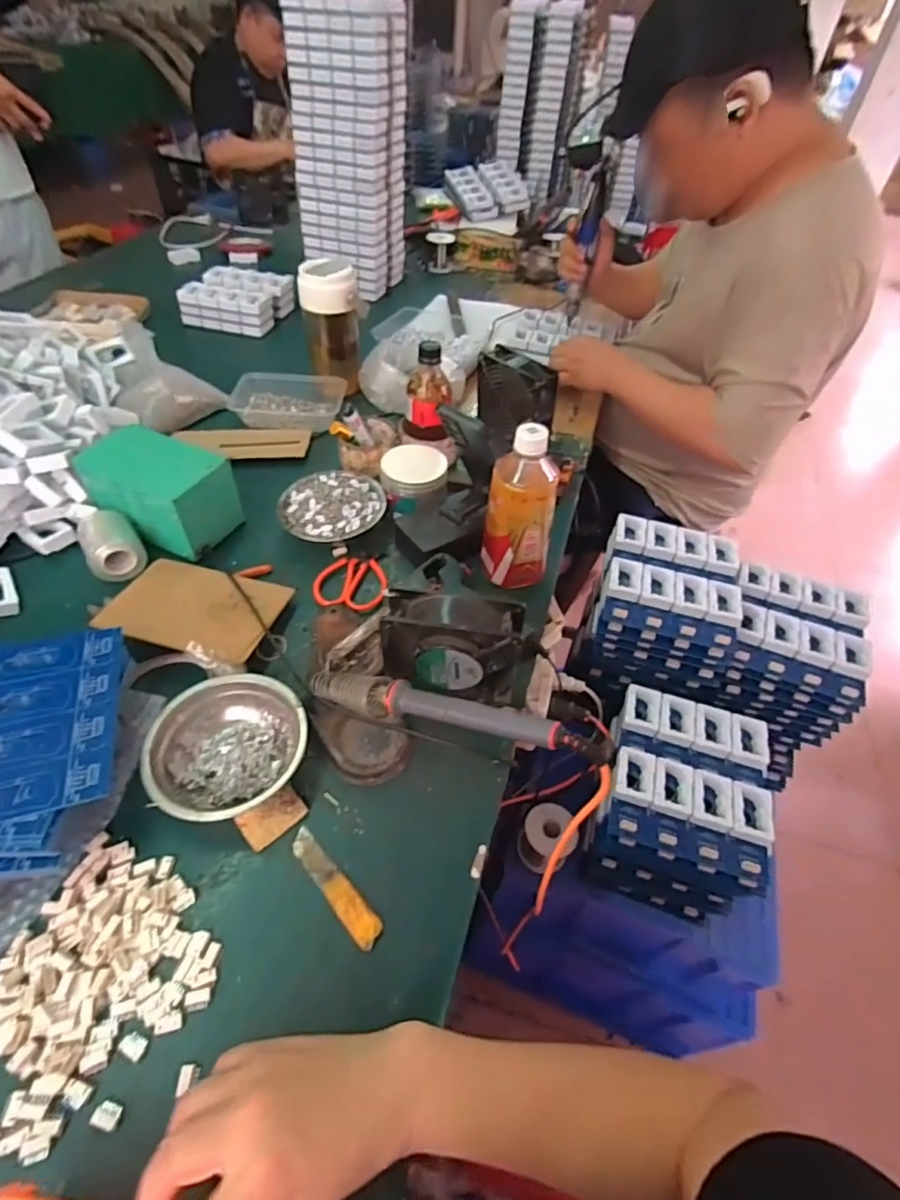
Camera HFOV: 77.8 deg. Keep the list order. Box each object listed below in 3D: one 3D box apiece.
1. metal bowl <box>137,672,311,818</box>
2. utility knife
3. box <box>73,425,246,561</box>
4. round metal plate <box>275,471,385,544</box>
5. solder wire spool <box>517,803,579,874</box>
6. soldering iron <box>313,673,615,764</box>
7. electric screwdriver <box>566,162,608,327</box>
[{"bbox_3d":[-0.188,0.125,0.476,0.126,0.039,0.119,1,48,-1],"label":"metal bowl"},{"bbox_3d":[-0.089,0.217,0.426,0.020,0.006,0.102,-34,58,-28],"label":"utility knife"},{"bbox_3d":[-0.342,-0.134,0.655,0.150,0.104,0.097,22,51,16],"label":"box"},{"bbox_3d":[-0.144,-0.119,0.683,0.125,0.011,0.126,-2,49,-4],"label":"round metal plate"},{"bbox_3d":[0.125,0.309,0.722,0.062,0.070,0.064,1,48,-1],"label":"solder wire spool"},{"bbox_3d":[-0.012,0.079,0.406,0.248,0.032,0.030,6,45,29],"label":"soldering iron"},{"bbox_3d":[0.241,-0.609,0.994,0.031,0.260,0.039,20,50,15],"label":"electric screwdriver"}]

